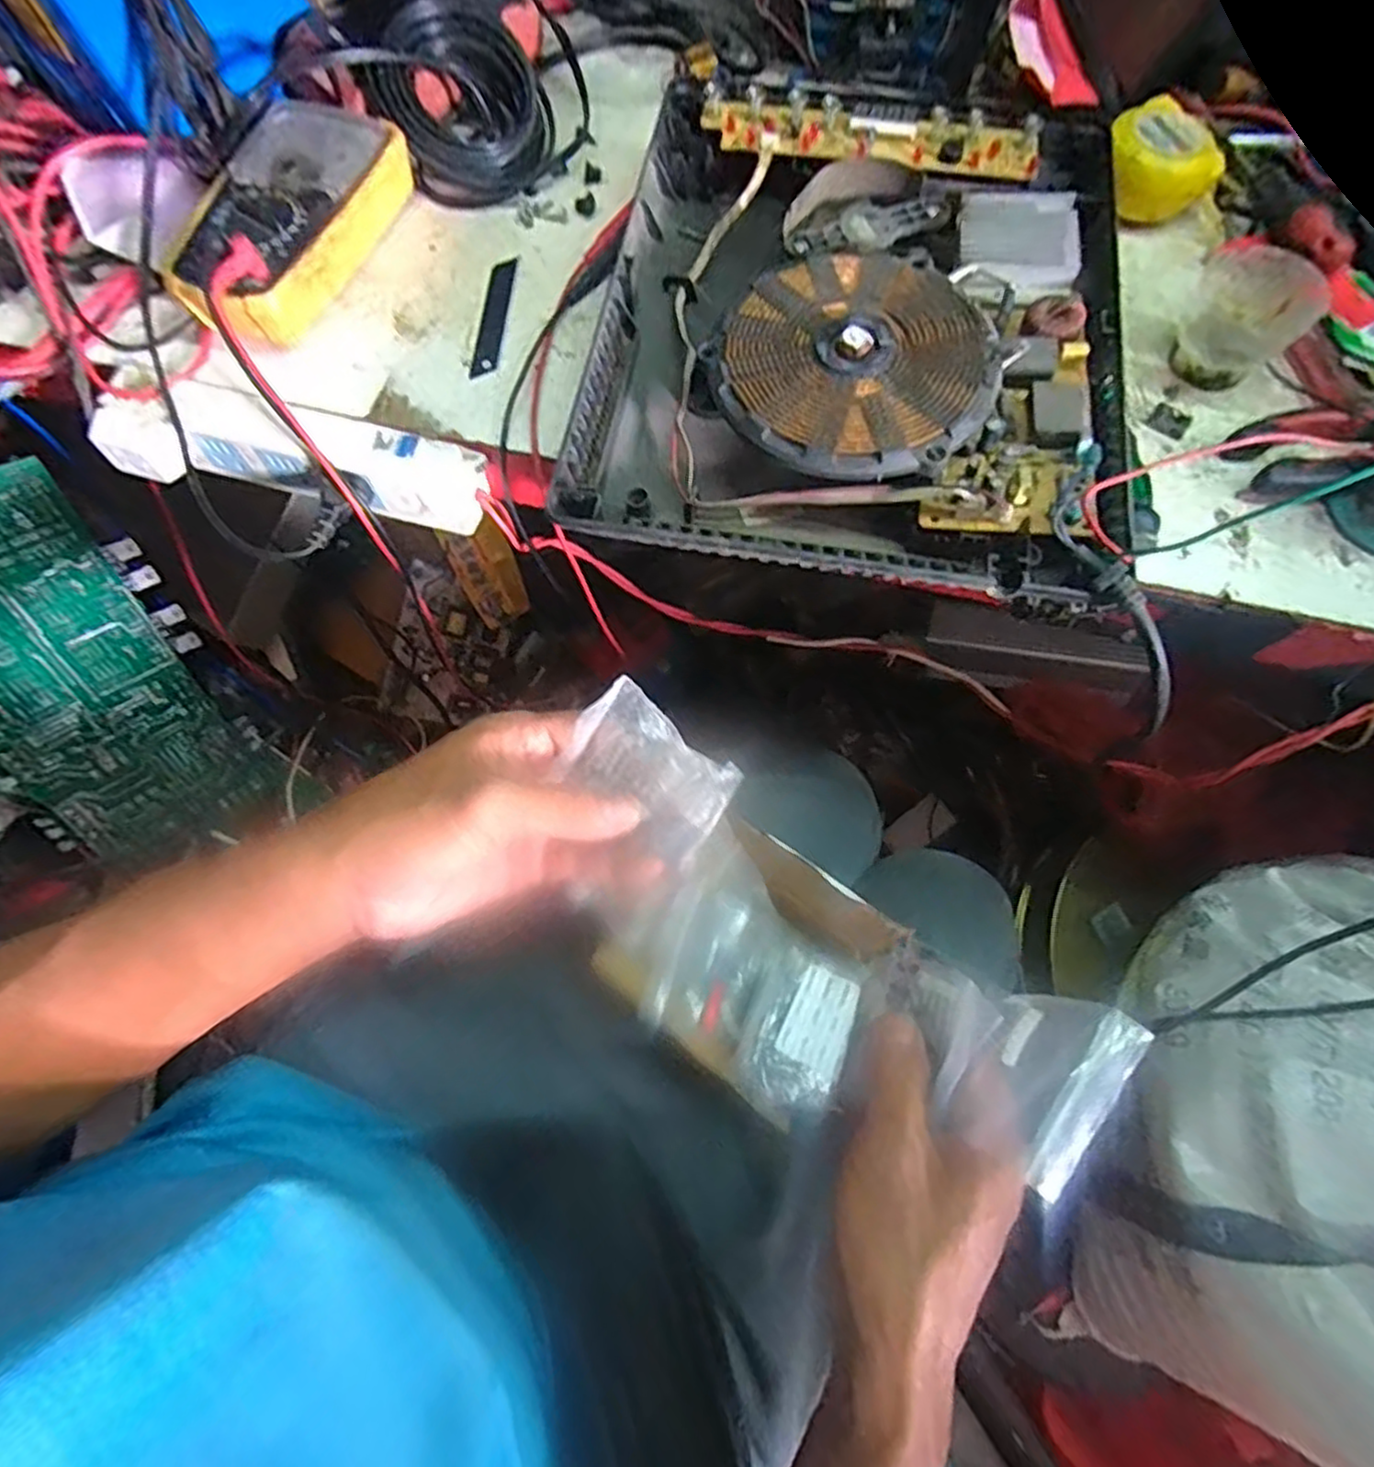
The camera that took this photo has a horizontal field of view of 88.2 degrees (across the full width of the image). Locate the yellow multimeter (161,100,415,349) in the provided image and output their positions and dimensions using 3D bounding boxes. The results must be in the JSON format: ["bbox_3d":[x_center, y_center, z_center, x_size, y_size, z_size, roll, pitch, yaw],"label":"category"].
[{"bbox_3d":[-0.243,-0.312,0.434,0.094,0.048,0.168,26,72,10],"label":"yellow multimeter"}]

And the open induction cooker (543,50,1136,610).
[{"bbox_3d":[0.095,-0.228,0.396,0.280,0.052,0.340,11,70,5],"label":"open induction cooker"}]

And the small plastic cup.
[{"bbox_3d":[0.313,-0.230,0.397,0.056,0.045,0.061,0,70,1],"label":"small plastic cup"}]

